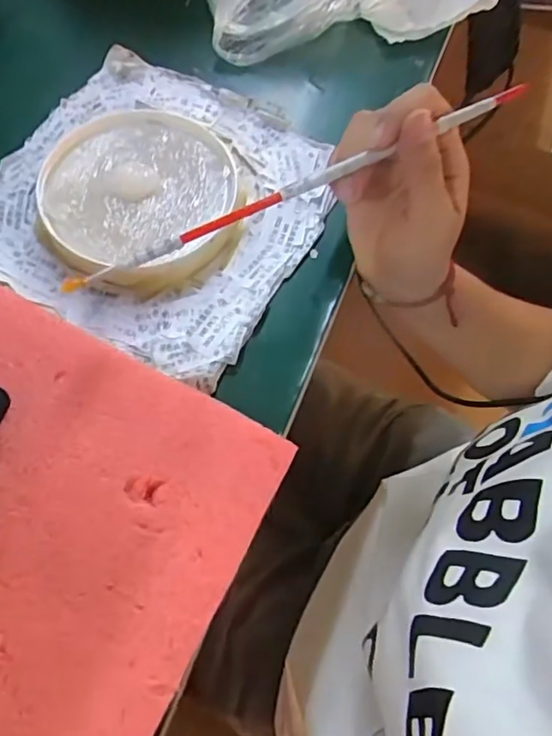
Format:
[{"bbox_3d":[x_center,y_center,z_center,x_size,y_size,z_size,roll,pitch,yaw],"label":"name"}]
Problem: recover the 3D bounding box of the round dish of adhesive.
[{"bbox_3d":[-0.082,-0.104,0.357,0.118,0.017,0.124,1,66,-2],"label":"round dish of adhesive"}]

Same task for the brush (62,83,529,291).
[{"bbox_3d":[0.011,-0.090,0.289,0.249,0.008,0.006,-24,69,-1],"label":"brush"}]

